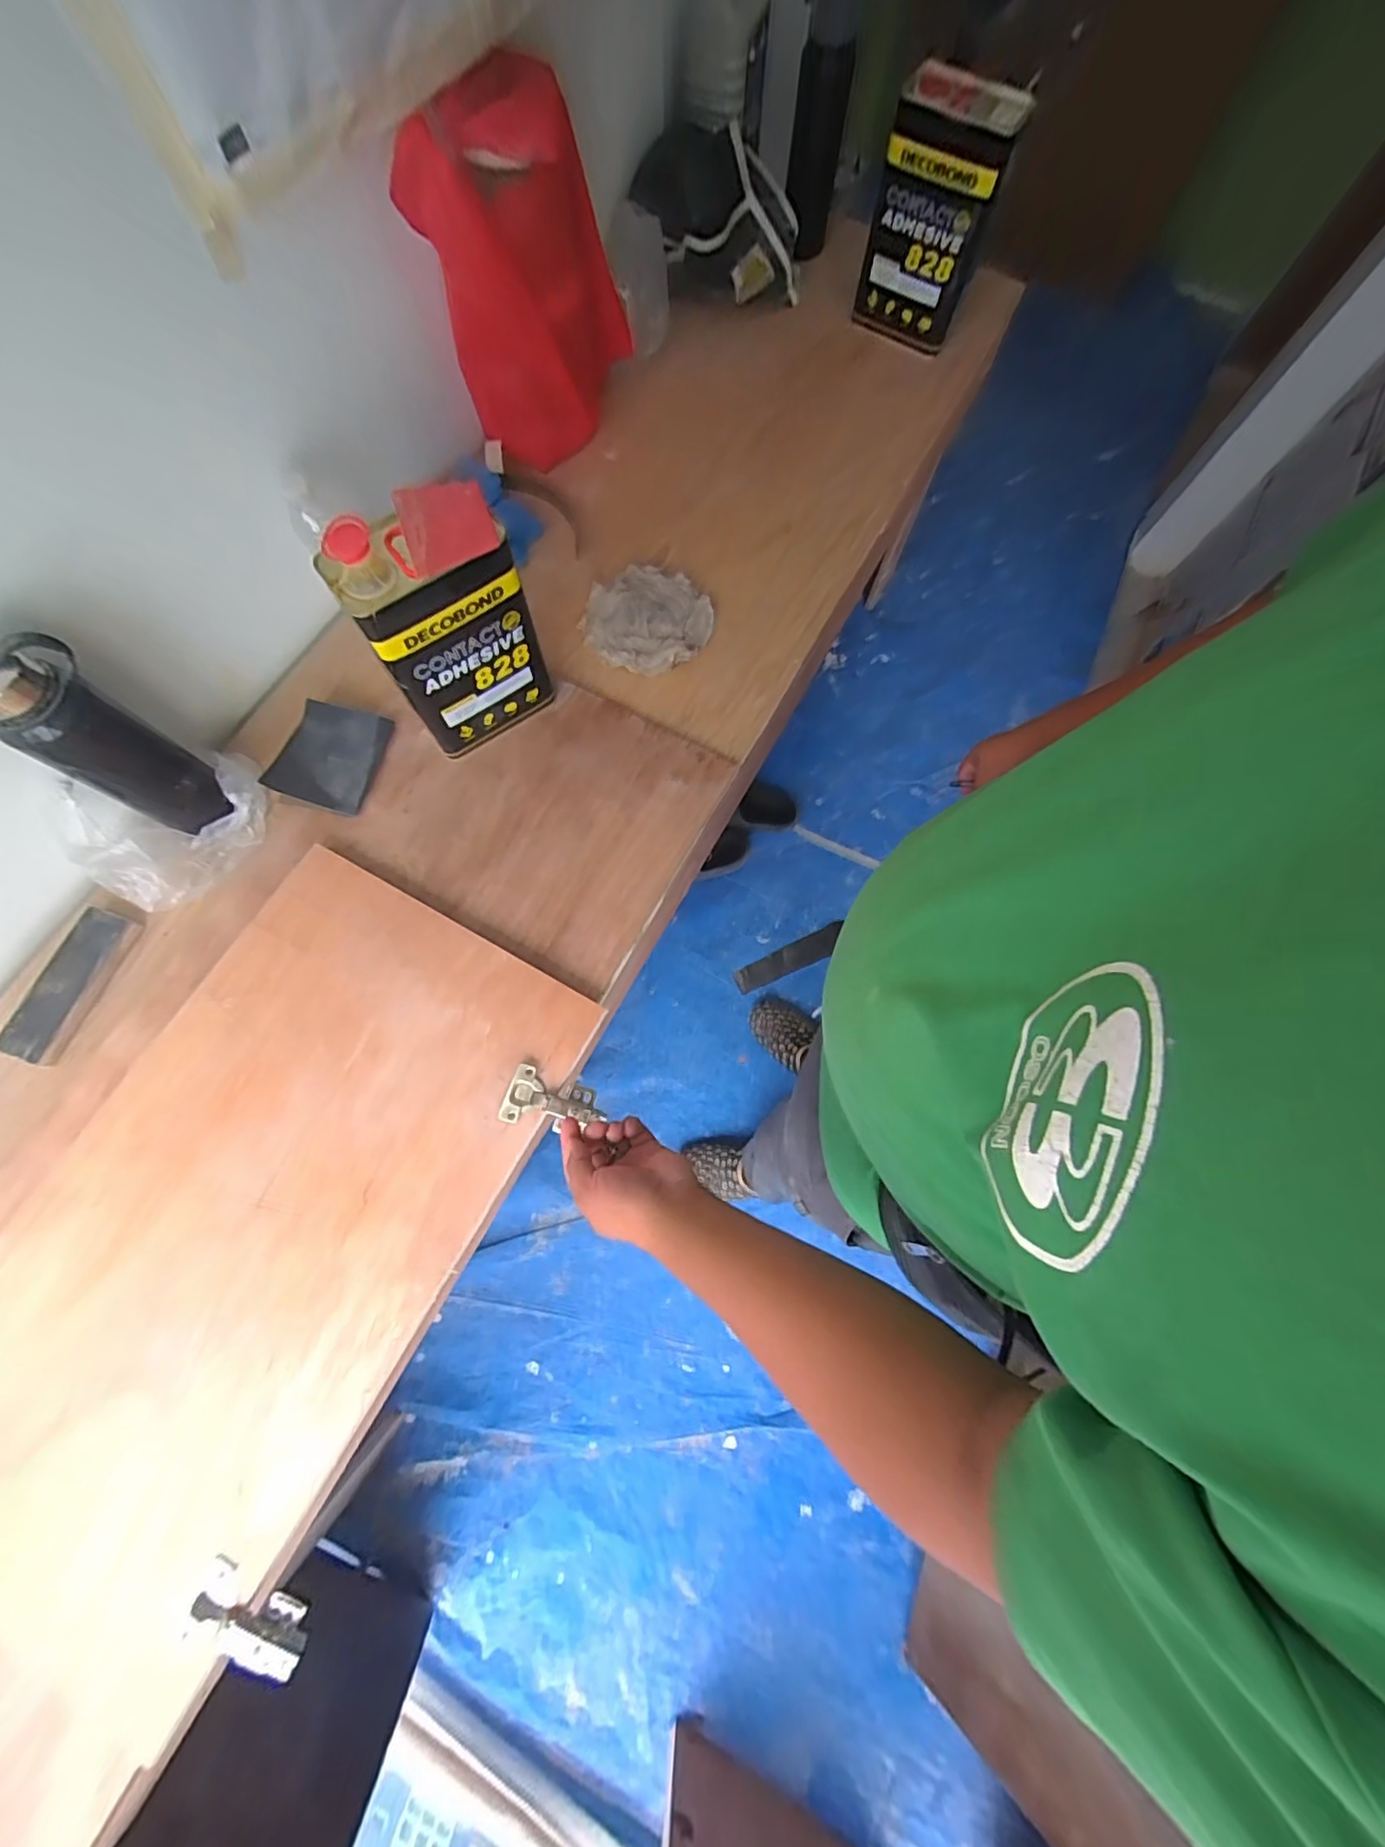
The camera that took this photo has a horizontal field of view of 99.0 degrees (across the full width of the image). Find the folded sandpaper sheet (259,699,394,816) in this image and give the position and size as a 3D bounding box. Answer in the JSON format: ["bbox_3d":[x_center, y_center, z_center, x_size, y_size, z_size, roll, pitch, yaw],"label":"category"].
[{"bbox_3d":[-0.459,-0.214,0.753,0.116,0.028,0.137,13,75,2],"label":"folded sandpaper sheet"}]

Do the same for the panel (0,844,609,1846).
[{"bbox_3d":[-0.501,0.381,0.580,0.415,0.026,0.904,30,76,6],"label":"panel"}]

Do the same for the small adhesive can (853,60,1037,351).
[{"bbox_3d":[0.349,-1.037,0.877,0.173,0.240,0.088,32,76,7],"label":"small adhesive can"}]

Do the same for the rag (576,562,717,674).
[{"bbox_3d":[-0.063,-0.434,0.837,0.175,0.022,0.163,10,75,1],"label":"rag"}]

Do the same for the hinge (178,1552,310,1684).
[{"bbox_3d":[-0.387,0.614,0.523,0.104,0.031,0.060,28,76,6],"label":"hinge"}]

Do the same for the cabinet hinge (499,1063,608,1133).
[{"bbox_3d":[-0.149,0.189,0.637,0.104,0.022,0.059,10,72,-4],"label":"cabinet hinge"}]

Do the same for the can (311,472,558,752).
[{"bbox_3d":[-0.272,-0.321,0.667,0.170,0.272,0.090,-34,78,-10],"label":"can"}]

